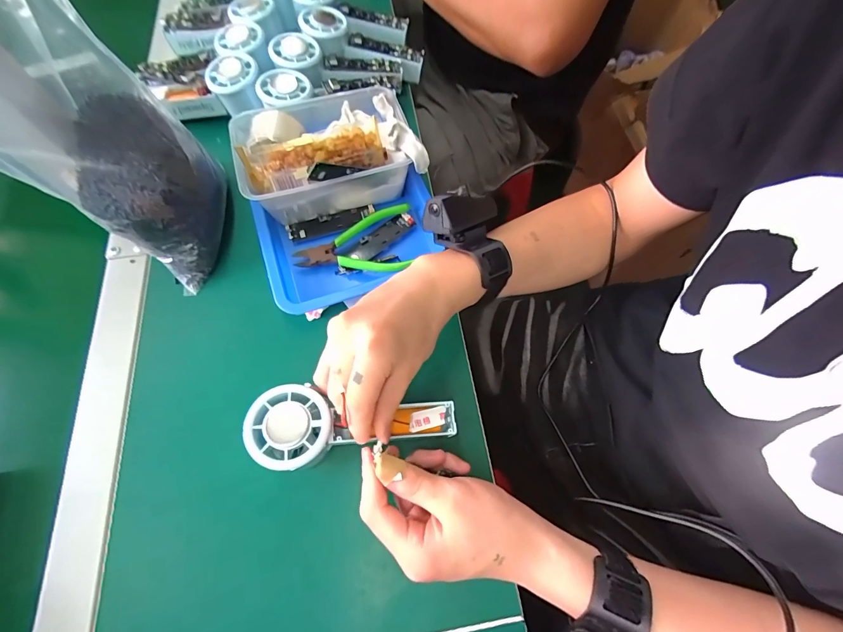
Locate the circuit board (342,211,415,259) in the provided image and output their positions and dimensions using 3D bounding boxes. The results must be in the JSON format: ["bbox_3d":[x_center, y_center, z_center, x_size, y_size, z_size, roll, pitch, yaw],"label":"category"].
[{"bbox_3d":[-0.041,-0.080,0.381,0.075,0.007,0.022,-43,73,-16],"label":"circuit board"}]

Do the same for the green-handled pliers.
[{"bbox_3d":[-0.068,-0.074,0.369,0.113,0.011,0.073,-5,67,-2],"label":"green-handled pliers"}]

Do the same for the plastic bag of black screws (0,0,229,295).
[{"bbox_3d":[-0.249,-0.137,0.306,0.105,0.181,0.157,-12,67,-5],"label":"plastic bag of black screws"}]

